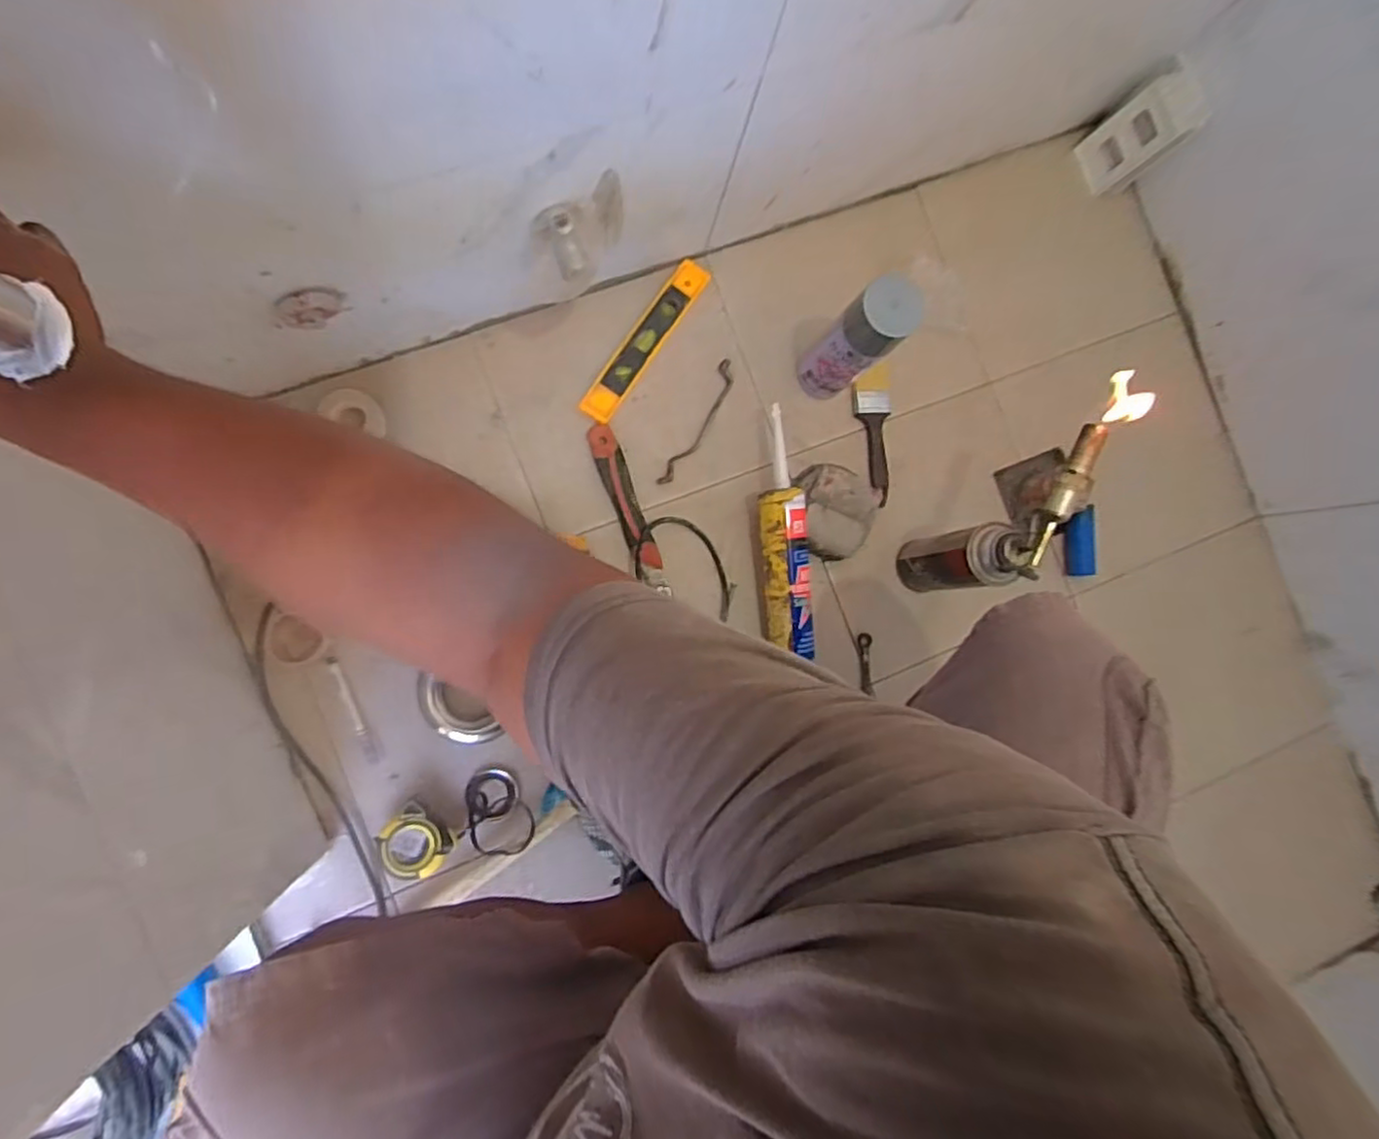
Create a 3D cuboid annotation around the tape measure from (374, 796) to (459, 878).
[{"bbox_3d":[-0.295,0.293,0.739,0.070,0.044,0.068,0,87,-8],"label":"tape measure"}]

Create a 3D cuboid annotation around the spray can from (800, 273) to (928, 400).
[{"bbox_3d":[0.178,-0.244,0.740,0.055,0.210,0.060,0,87,-8],"label":"spray can"}]

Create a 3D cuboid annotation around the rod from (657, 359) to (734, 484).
[{"bbox_3d":[0.012,-0.176,0.820,0.025,0.009,0.174,29,85,-7],"label":"rod"}]

